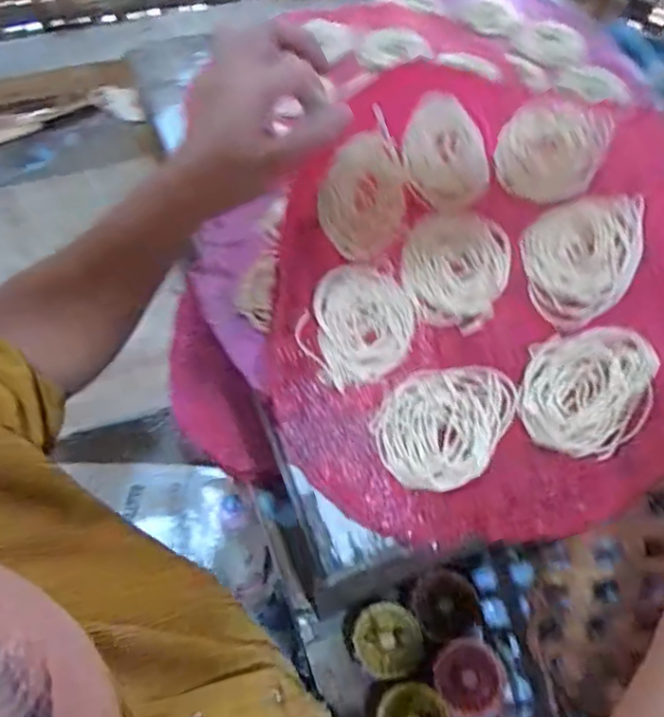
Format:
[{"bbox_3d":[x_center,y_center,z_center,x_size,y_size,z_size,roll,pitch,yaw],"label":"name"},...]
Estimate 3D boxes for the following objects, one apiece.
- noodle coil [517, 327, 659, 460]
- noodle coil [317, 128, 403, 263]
[{"bbox_3d":[0.147,0.018,0.366,0.076,0.009,0.077,-25,49,32],"label":"noodle coil"},{"bbox_3d":[0.021,-0.106,0.412,0.005,0.072,0.073,29,84,46],"label":"noodle coil"}]

